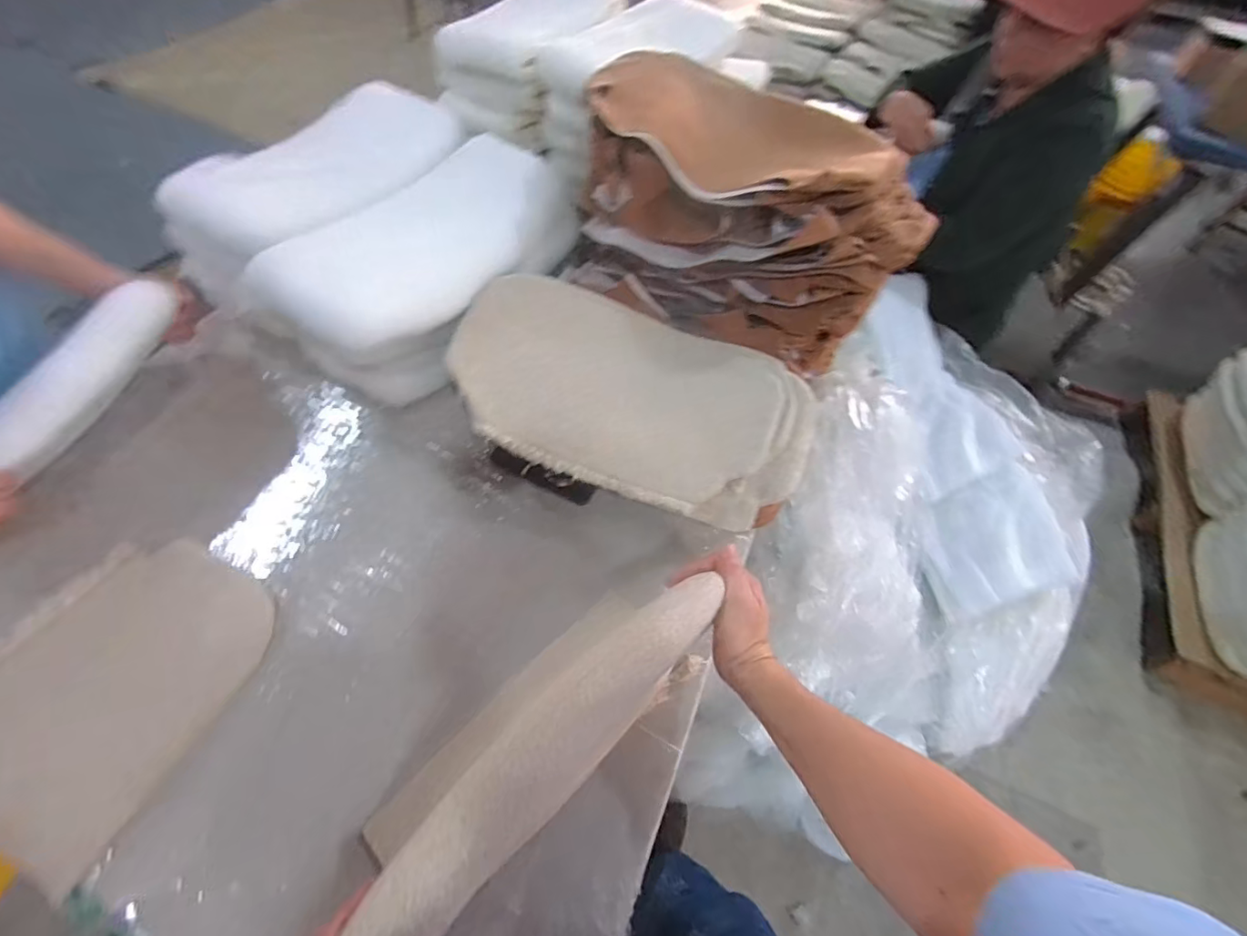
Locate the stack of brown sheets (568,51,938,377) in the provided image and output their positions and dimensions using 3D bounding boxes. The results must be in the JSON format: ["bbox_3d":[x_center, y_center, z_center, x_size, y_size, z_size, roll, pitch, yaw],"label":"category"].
[{"bbox_3d":[0.184,-0.382,0.817,0.501,0.258,0.329,20,58,9],"label":"stack of brown sheets"}]

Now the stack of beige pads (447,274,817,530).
[{"bbox_3d":[0.009,-0.106,0.725,0.498,0.075,0.278,18,58,8],"label":"stack of beige pads"}]

